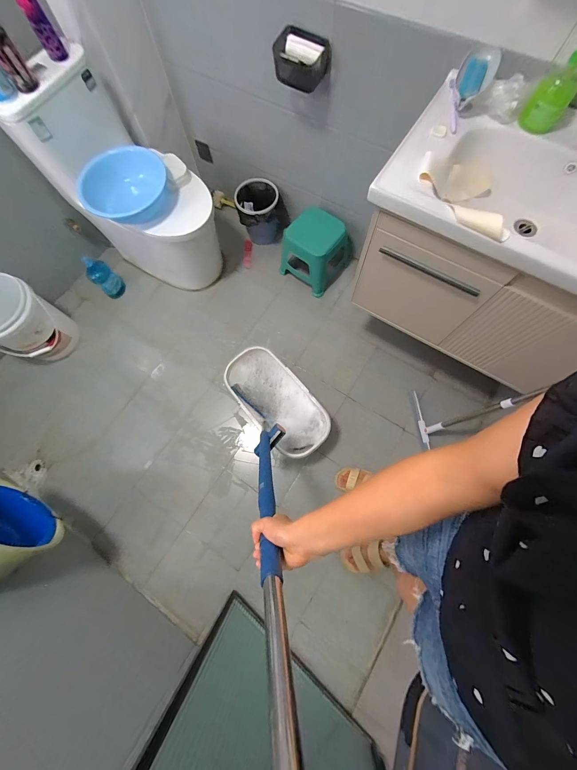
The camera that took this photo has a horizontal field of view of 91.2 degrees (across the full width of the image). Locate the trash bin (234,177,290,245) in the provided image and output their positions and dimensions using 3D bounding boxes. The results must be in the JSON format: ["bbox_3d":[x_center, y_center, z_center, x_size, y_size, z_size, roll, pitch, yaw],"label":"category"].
[{"bbox_3d":[-0.131,-0.866,1.429,0.242,0.210,0.202,-10,74,-1],"label":"trash bin"}]

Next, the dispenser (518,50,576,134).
[{"bbox_3d":[0.600,-0.662,0.625,0.090,0.149,0.079,29,77,10],"label":"dispenser"}]

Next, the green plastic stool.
[{"bbox_3d":[0.139,-0.643,1.354,0.283,0.281,0.255,-43,77,-10],"label":"green plastic stool"}]

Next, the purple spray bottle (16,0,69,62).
[{"bbox_3d":[-0.739,-1.081,0.807,0.059,0.230,0.054,-29,75,-7],"label":"purple spray bottle"}]

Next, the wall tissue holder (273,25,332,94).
[{"bbox_3d":[0.036,-0.988,0.867,0.172,0.095,0.121,13,74,5],"label":"wall tissue holder"}]

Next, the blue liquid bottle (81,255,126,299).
[{"bbox_3d":[-0.884,-0.517,1.365,0.084,0.218,0.109,29,77,10],"label":"blue liquid bottle"}]

